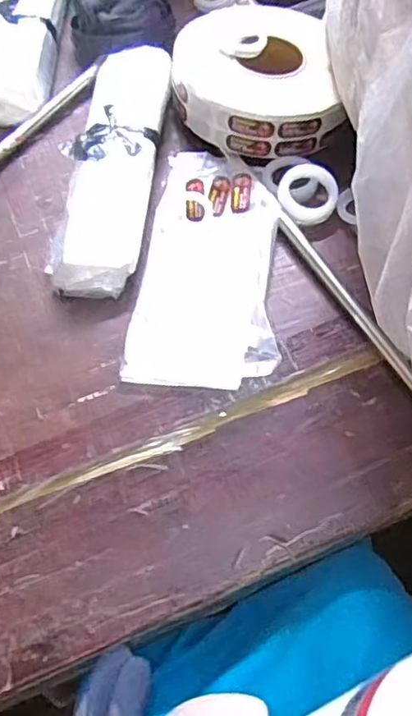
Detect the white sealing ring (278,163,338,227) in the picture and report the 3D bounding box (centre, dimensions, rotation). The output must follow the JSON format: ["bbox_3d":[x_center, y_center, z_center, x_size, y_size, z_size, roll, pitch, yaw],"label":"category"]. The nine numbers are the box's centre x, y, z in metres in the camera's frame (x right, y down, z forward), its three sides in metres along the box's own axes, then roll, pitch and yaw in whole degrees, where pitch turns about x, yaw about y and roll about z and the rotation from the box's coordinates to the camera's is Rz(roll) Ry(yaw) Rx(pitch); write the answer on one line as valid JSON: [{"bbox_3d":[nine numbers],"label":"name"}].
[{"bbox_3d":[0.101,-0.164,0.607,0.057,0.014,0.067,7,61,7],"label":"white sealing ring"}]

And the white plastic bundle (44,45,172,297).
[{"bbox_3d":[-0.097,-0.207,0.637,0.086,0.042,0.326,5,61,6],"label":"white plastic bundle"}]

